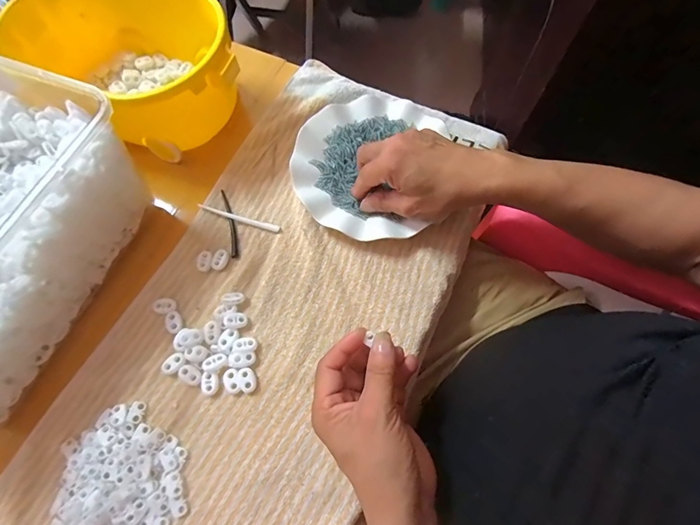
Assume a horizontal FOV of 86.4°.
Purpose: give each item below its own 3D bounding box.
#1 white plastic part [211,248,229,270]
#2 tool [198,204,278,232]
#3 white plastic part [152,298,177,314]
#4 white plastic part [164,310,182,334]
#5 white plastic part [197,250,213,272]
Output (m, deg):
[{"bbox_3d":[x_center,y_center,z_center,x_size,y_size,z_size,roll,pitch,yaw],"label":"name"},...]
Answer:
[{"bbox_3d":[-0.135,-0.003,0.386,0.016,0.004,0.022,18,69,7],"label":"white plastic part"},{"bbox_3d":[-0.121,-0.049,0.405,0.092,0.007,0.008,15,69,6],"label":"tool"},{"bbox_3d":[-0.183,0.043,0.369,0.021,0.004,0.016,6,68,3],"label":"white plastic part"},{"bbox_3d":[-0.172,0.059,0.363,0.015,0.004,0.024,-28,70,-11],"label":"white plastic part"},{"bbox_3d":[-0.151,-0.002,0.387,0.014,0.004,0.023,4,68,2],"label":"white plastic part"}]

